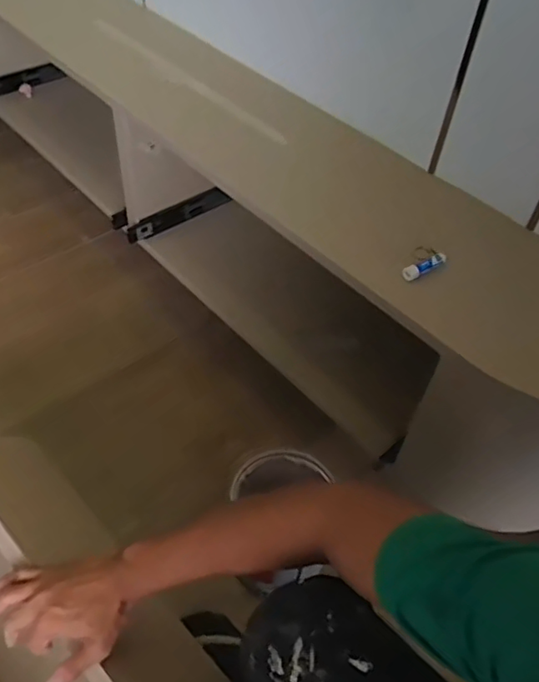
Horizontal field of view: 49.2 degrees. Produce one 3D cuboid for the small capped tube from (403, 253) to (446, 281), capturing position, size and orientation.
[{"bbox_3d":[0.204,-0.097,0.768,0.058,0.024,0.021,-20,53,-15],"label":"small capped tube"}]

